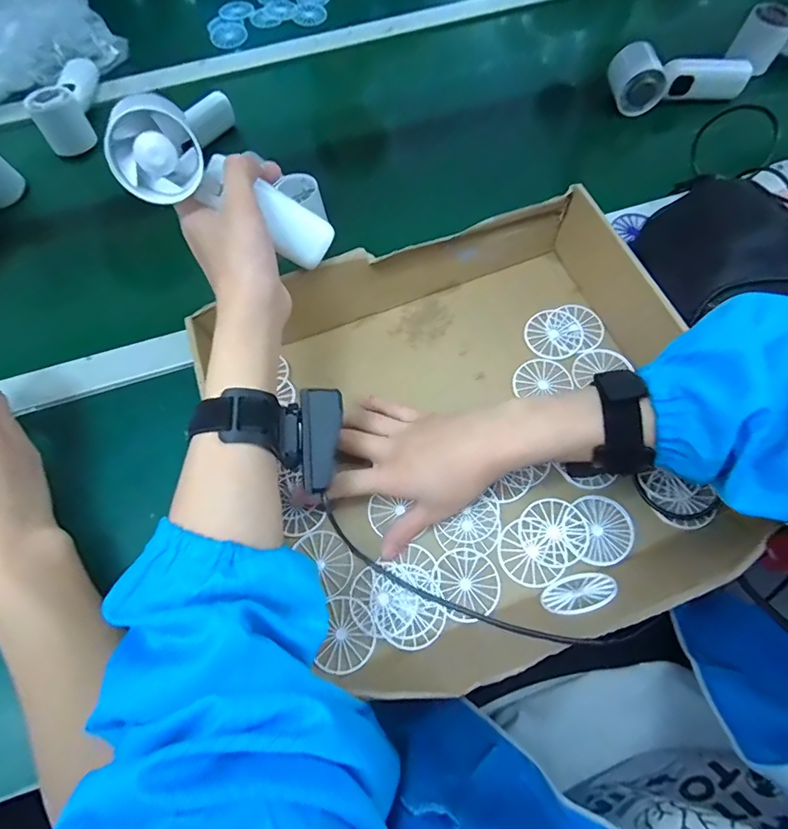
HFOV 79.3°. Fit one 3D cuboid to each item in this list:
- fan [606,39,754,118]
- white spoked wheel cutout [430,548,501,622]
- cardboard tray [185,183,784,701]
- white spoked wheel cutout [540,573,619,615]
[{"bbox_3d":[0.334,-0.404,0.561,0.144,0.046,0.071,-11,67,-3],"label":"fan"},{"bbox_3d":[0.053,0.124,0.350,0.047,0.007,0.048,-1,66,2],"label":"white spoked wheel cutout"},{"bbox_3d":[0.058,-0.001,0.380,0.370,0.078,0.351,-24,68,-8],"label":"cardboard tray"},{"bbox_3d":[0.126,0.122,0.325,0.048,0.046,0.004,-21,92,1],"label":"white spoked wheel cutout"}]

